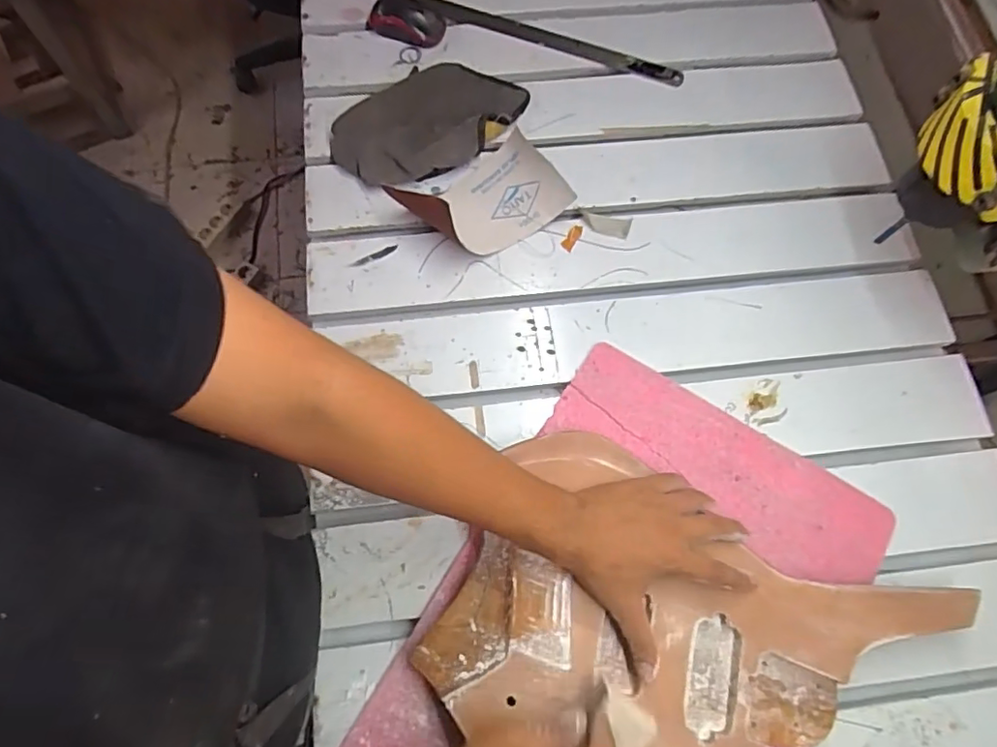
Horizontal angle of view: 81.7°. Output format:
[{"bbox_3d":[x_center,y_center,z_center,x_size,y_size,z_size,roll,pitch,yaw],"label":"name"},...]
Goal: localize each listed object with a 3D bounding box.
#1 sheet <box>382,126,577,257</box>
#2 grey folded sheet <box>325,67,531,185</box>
[{"bbox_3d":[-0.020,-0.201,0.637,0.171,0.067,0.120,-30,74,-11],"label":"sheet"},{"bbox_3d":[-0.082,-0.303,0.683,0.141,0.032,0.222,43,75,12],"label":"grey folded sheet"}]

